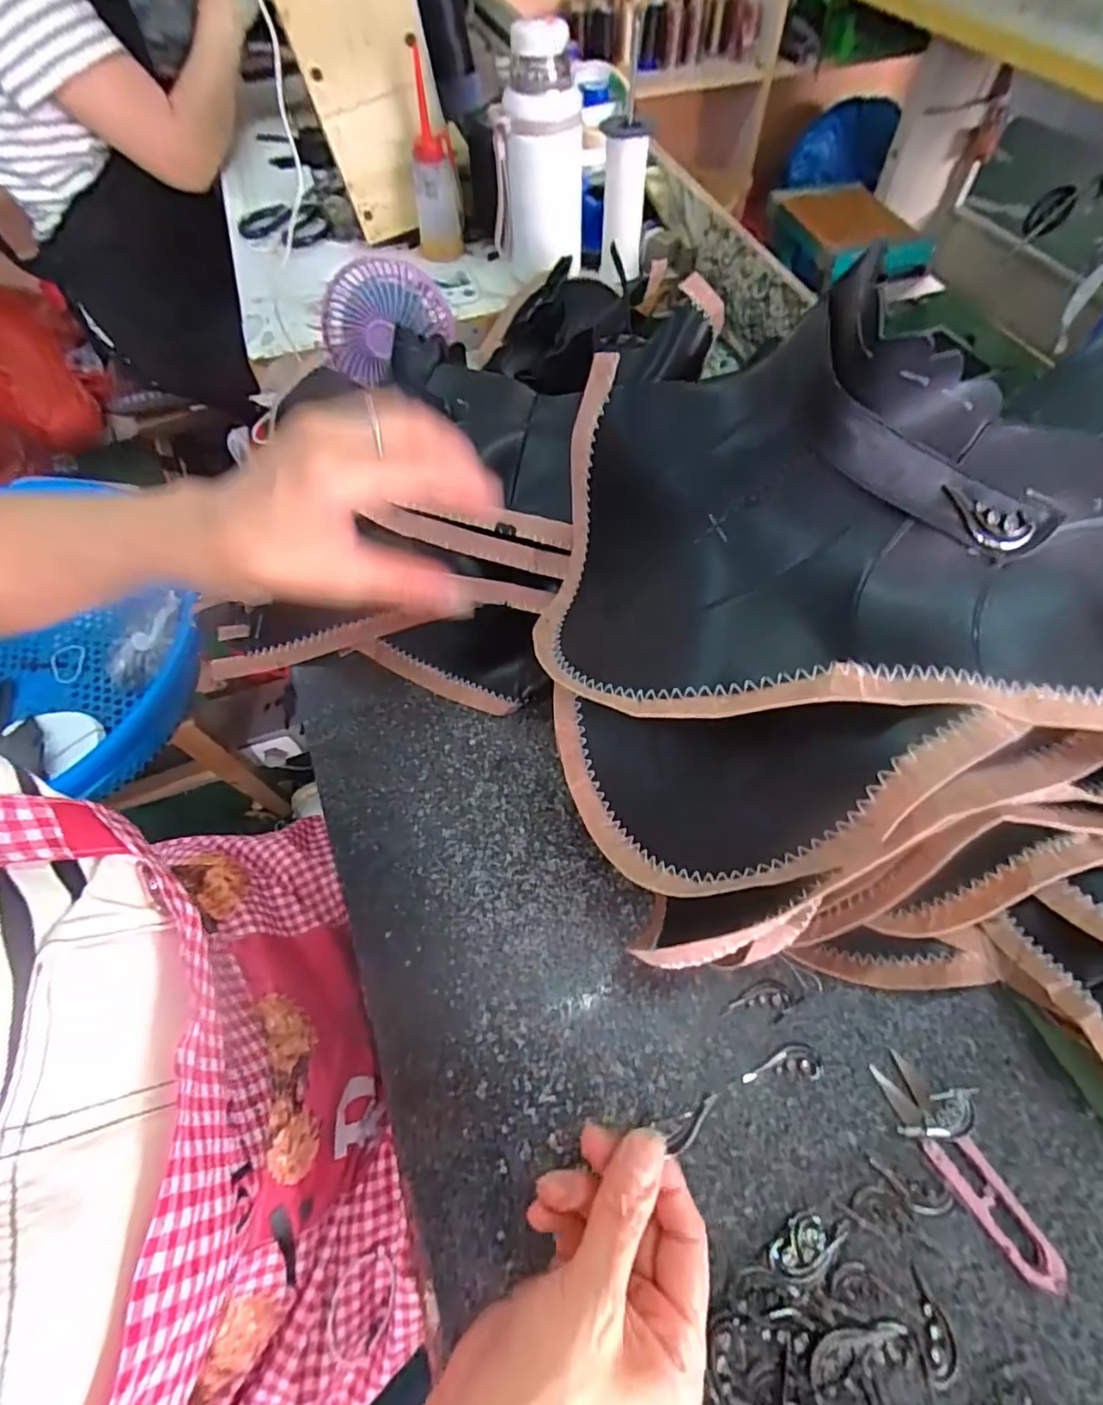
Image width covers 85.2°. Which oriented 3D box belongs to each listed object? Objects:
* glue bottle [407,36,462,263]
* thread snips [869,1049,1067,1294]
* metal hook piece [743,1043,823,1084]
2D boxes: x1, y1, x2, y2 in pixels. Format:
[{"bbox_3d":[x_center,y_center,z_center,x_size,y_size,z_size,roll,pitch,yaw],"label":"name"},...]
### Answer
[{"bbox_3d":[-0.133,-0.584,0.658,0.054,0.188,0.060,-8,61,-3],"label":"glue bottle"},{"bbox_3d":[0.204,0.229,0.297,0.023,0.009,0.101,-29,63,-12],"label":"thread snips"},{"bbox_3d":[0.123,0.194,0.321,0.043,0.004,0.016,-6,61,0],"label":"metal hook piece"}]

